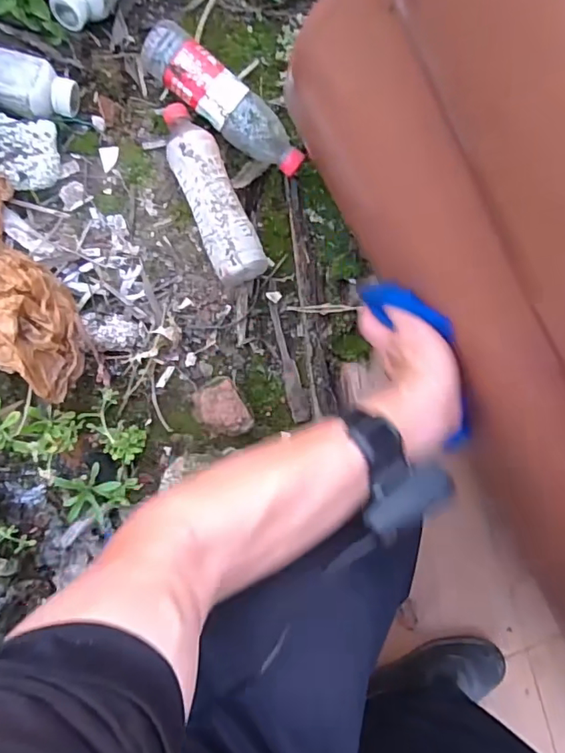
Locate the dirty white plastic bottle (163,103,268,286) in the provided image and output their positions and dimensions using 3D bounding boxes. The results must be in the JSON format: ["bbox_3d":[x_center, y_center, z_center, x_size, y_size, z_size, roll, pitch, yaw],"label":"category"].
[{"bbox_3d":[-0.090,-0.227,0.639,0.062,0.071,0.227,-22,95,-8],"label":"dirty white plastic bottle"}]

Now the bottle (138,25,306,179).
[{"bbox_3d":[-0.070,-0.338,0.645,0.227,0.064,0.066,36,86,-8],"label":"bottle"}]

